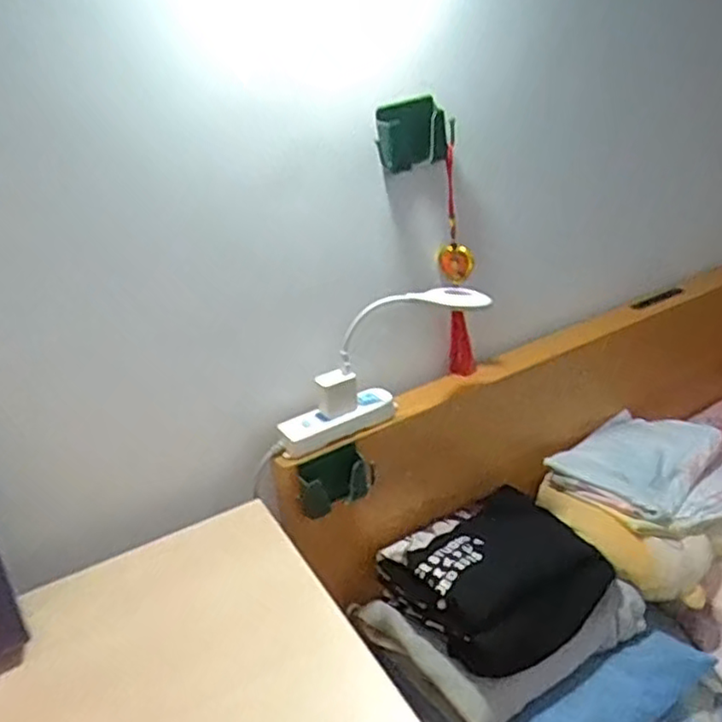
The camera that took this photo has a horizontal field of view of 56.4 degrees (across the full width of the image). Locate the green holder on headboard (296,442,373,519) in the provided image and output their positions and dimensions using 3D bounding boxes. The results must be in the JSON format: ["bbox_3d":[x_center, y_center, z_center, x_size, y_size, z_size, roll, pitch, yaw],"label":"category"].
[{"bbox_3d":[-0.032,0.163,0.933,0.109,0.090,0.022,-16,23,-25],"label":"green holder on headboard"}]

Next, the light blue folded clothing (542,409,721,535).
[{"bbox_3d":[0.484,0.188,1.135,0.269,0.091,0.260,-18,24,-29],"label":"light blue folded clothing"}]

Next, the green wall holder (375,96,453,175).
[{"bbox_3d":[0.071,-0.311,0.919,0.114,0.088,0.030,-20,33,-11],"label":"green wall holder"}]

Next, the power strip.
[{"bbox_3d":[-0.034,0.085,0.980,0.185,0.035,0.060,-18,24,-28],"label":"power strip"}]

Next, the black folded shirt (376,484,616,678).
[{"bbox_3d":[0.203,0.312,0.996,0.285,0.126,0.232,-16,23,-24],"label":"black folded shirt"}]

